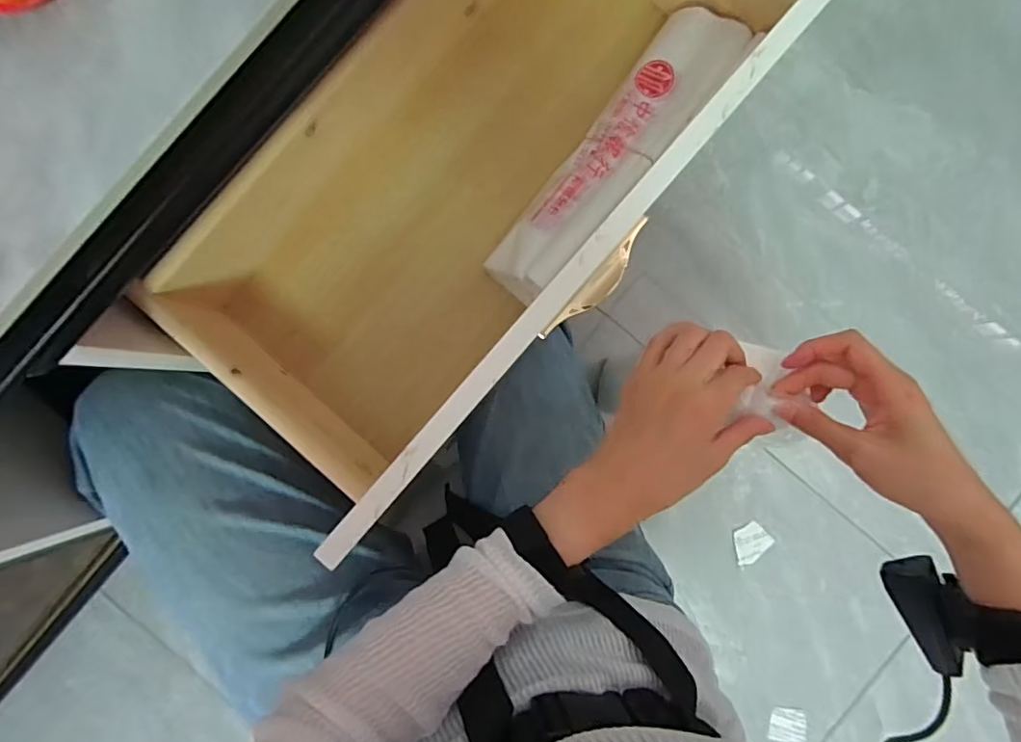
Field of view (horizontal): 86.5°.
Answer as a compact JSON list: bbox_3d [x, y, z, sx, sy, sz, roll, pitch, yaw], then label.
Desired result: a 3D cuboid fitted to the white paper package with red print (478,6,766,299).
[{"bbox_3d":[0.088,-0.181,0.473,0.071,0.090,0.287,38,89,1],"label":"white paper package with red print"}]

